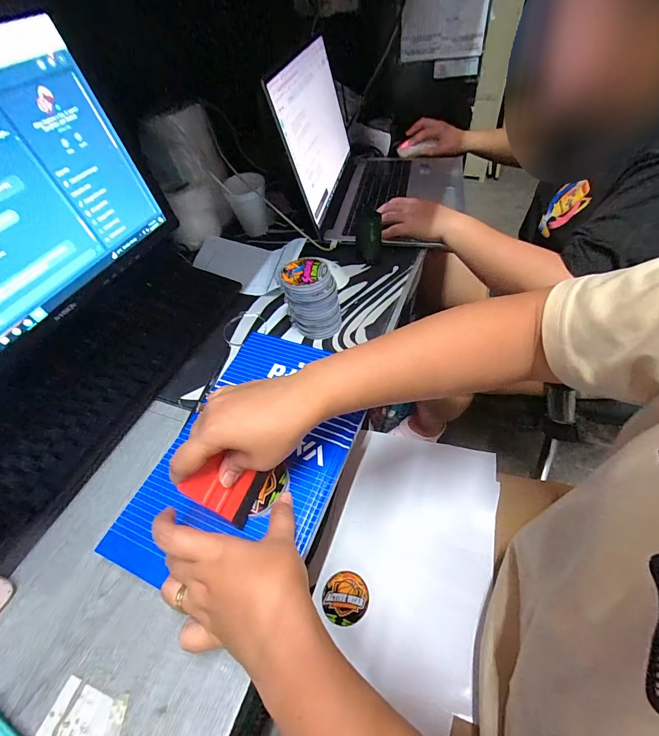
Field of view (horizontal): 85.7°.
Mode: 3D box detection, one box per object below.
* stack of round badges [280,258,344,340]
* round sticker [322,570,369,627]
[{"bbox_3d":[-0.025,-0.093,0.486,0.072,0.088,0.060,-10,49,-2],"label":"stack of round badges"},{"bbox_3d":[0.020,0.288,0.447,0.057,0.004,0.058,-8,43,8],"label":"round sticker"}]

